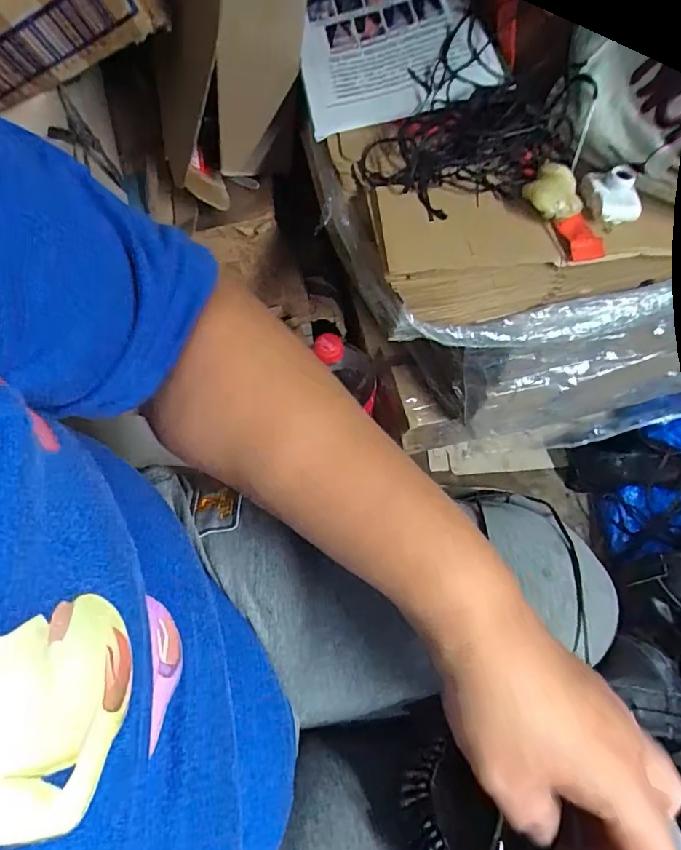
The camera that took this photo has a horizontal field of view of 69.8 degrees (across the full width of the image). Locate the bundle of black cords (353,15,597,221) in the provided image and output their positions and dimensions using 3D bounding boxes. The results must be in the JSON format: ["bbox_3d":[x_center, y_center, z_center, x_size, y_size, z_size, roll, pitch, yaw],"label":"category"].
[{"bbox_3d":[0.104,-0.234,0.376,0.136,0.044,0.162,38,73,17],"label":"bundle of black cords"}]

